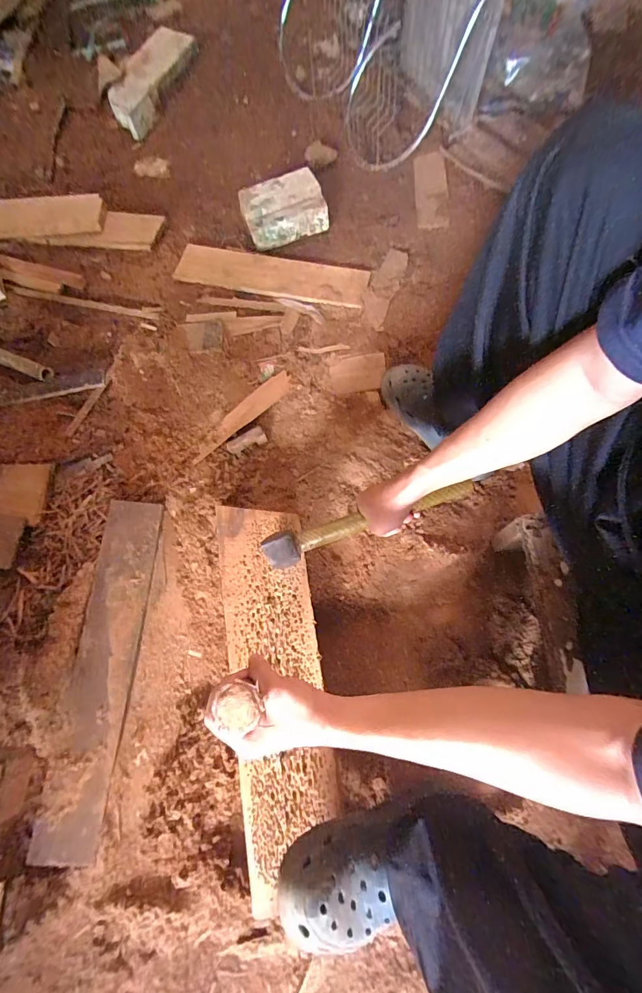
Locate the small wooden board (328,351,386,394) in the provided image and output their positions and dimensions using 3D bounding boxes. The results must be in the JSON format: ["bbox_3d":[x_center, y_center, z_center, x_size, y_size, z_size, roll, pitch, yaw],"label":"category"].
[{"bbox_3d":[0.072,-0.237,0.776,0.107,0.012,0.080,-6,71,-1],"label":"small wooden board"}]

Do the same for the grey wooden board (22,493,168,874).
[{"bbox_3d":[-0.318,0.236,0.588,0.088,0.019,0.475,3,71,2],"label":"grey wooden board"}]

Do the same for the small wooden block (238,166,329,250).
[{"bbox_3d":[-0.082,-0.628,0.867,0.175,0.079,0.117,-21,72,-6],"label":"small wooden block"}]

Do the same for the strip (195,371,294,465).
[{"bbox_3d":[-0.147,-0.154,0.744,0.233,0.005,0.043,-42,75,-12],"label":"strip"}]

